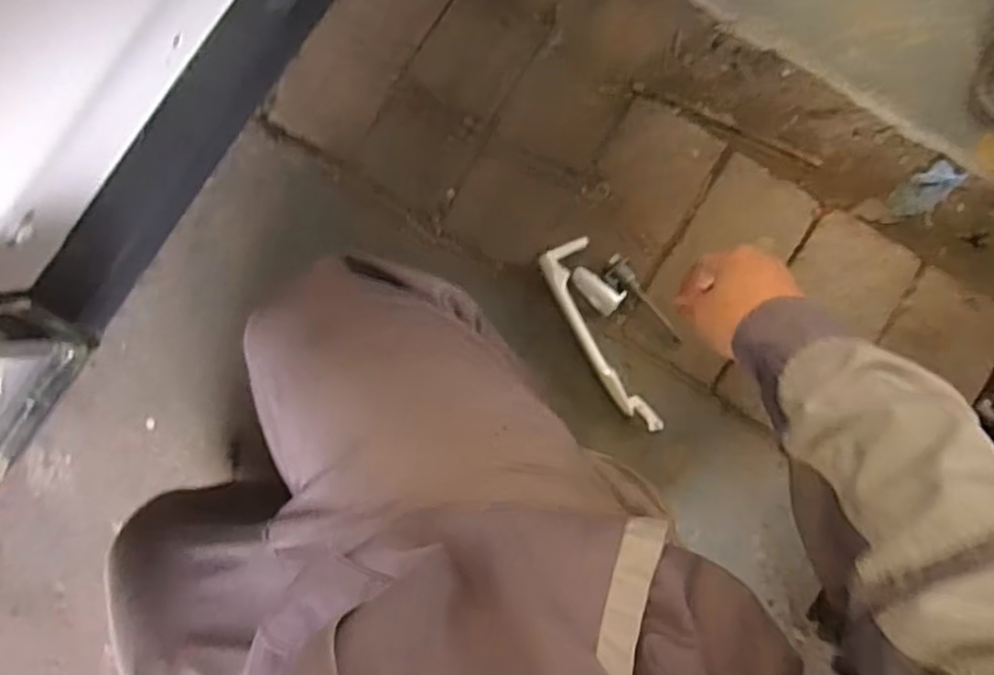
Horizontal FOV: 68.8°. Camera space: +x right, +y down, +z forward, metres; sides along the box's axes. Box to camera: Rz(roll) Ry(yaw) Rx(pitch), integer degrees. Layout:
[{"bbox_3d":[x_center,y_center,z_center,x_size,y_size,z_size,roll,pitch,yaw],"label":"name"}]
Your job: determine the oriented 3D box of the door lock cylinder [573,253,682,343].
[{"bbox_3d":[0.135,-0.033,0.763,0.057,0.025,0.118,-35,85,1],"label":"door lock cylinder"}]

